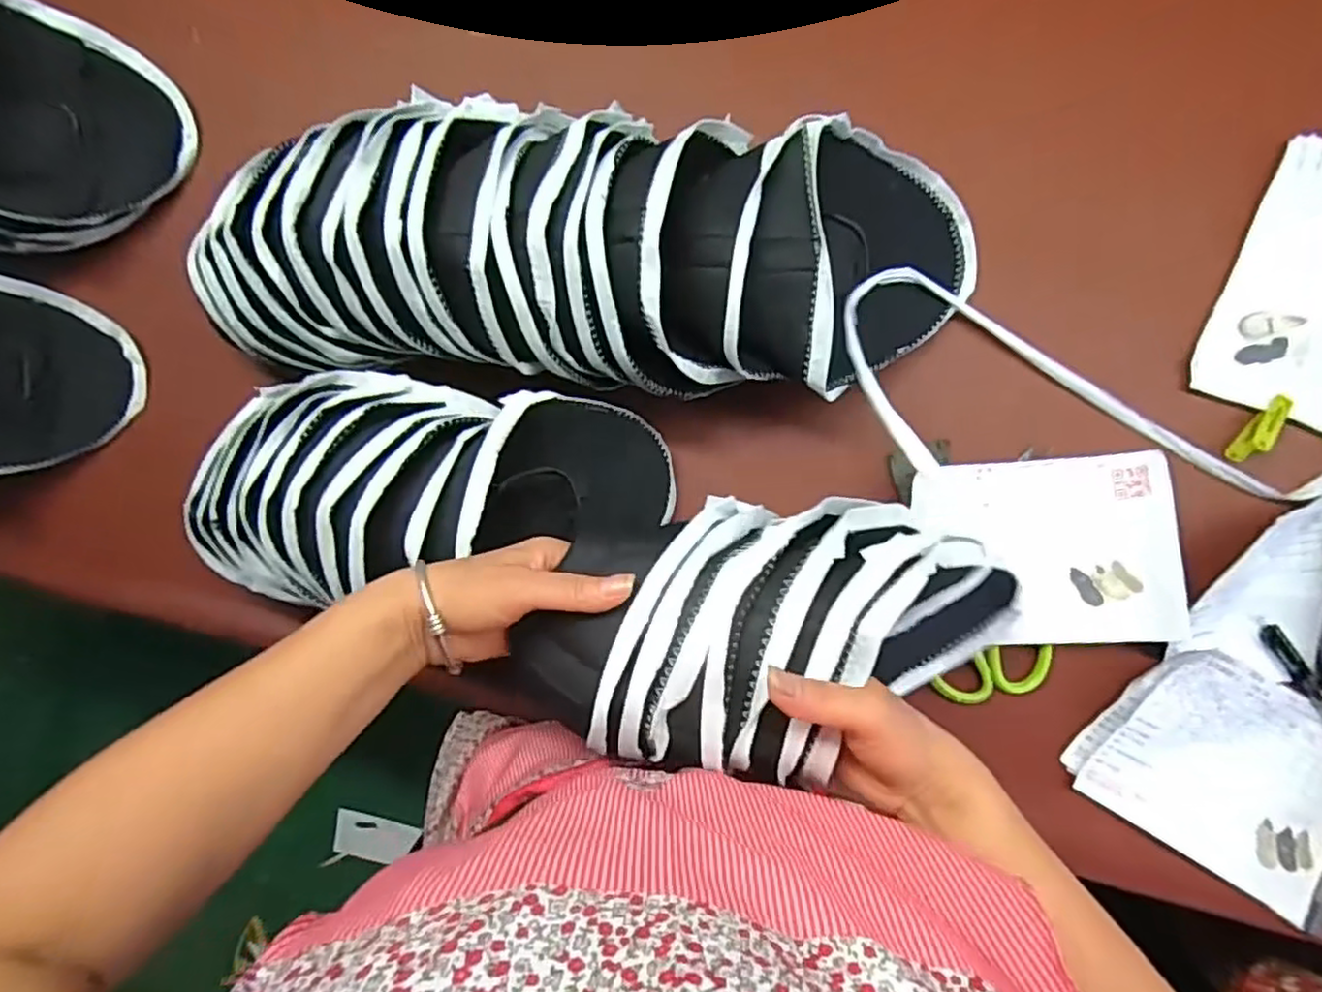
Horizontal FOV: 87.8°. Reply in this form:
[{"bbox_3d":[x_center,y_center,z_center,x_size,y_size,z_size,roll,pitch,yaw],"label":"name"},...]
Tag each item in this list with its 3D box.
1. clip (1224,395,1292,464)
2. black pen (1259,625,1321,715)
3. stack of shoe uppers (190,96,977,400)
[{"bbox_3d":[0.470,-0.053,0.533,0.016,0.018,0.059,36,95,6],"label":"clip"},{"bbox_3d":[0.509,0.159,0.530,0.018,0.009,0.127,-32,87,7],"label":"black pen"},{"bbox_3d":[-0.075,-0.190,0.542,0.623,0.165,0.198,4,91,8],"label":"stack of shoe uppers"}]

